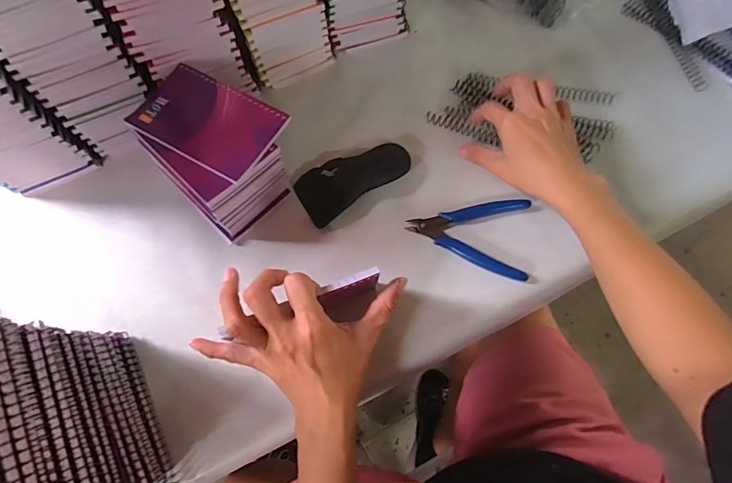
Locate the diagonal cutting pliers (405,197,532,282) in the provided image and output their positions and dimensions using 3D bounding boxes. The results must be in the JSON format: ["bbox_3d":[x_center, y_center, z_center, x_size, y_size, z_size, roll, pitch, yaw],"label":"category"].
[{"bbox_3d":[0.104,-0.013,0.425,0.117,0.011,0.083,13,71,6],"label":"diagonal cutting pliers"}]

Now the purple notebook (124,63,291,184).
[{"bbox_3d":[-0.146,-0.111,0.386,0.130,0.006,0.080,30,73,11],"label":"purple notebook"}]

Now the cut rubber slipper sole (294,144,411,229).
[{"bbox_3d":[-0.014,-0.067,0.448,0.118,0.020,0.058,-30,72,-9],"label":"cut rubber slipper sole"}]

